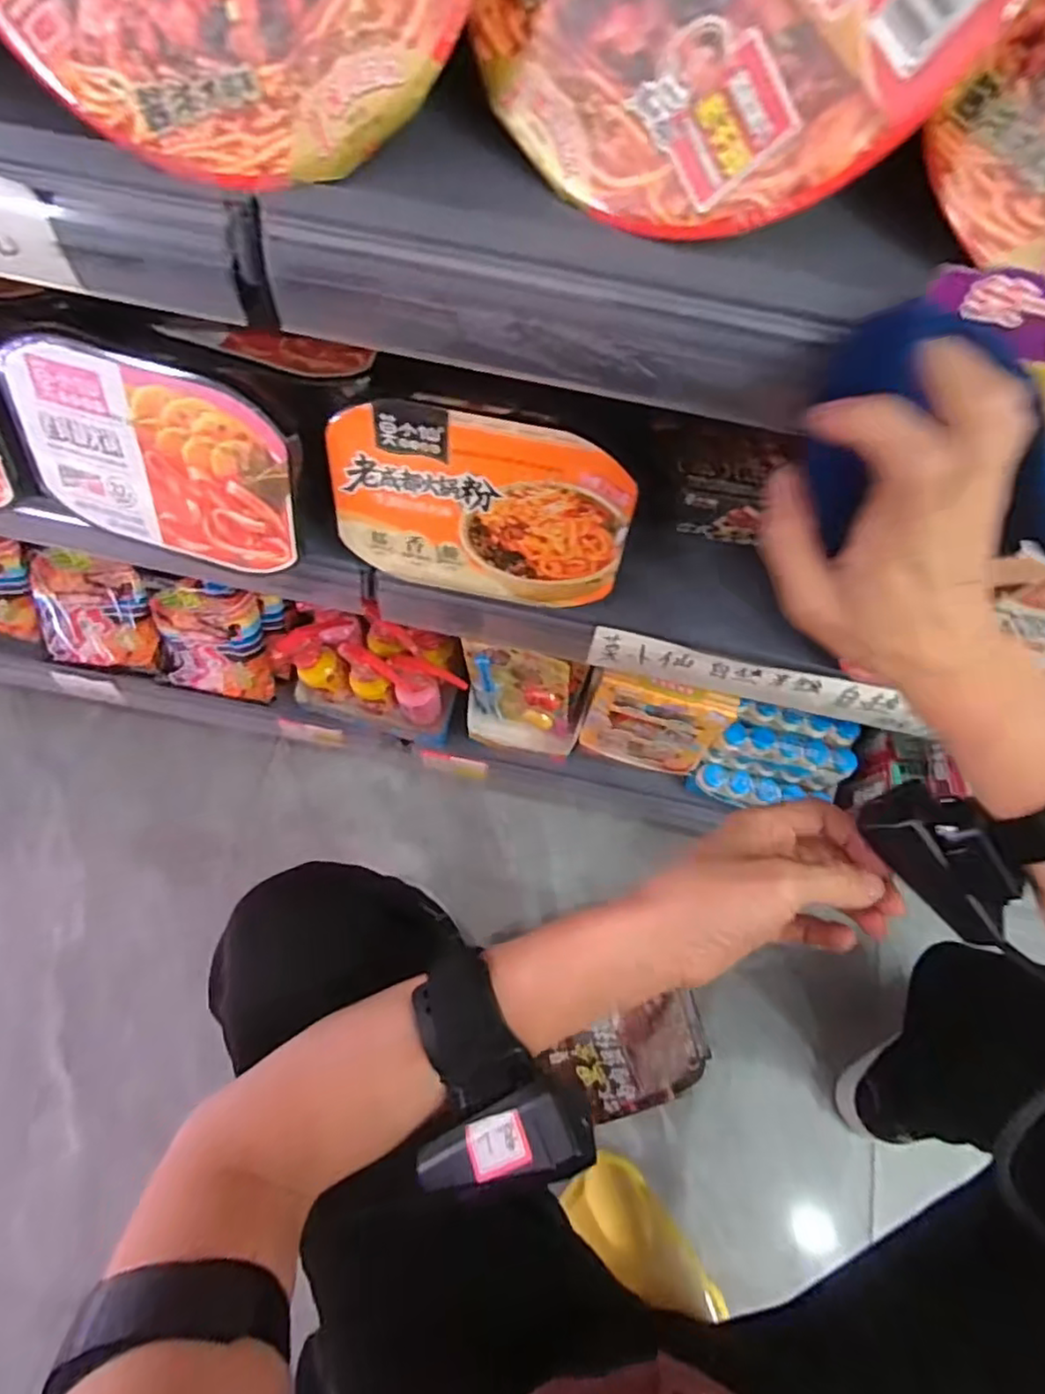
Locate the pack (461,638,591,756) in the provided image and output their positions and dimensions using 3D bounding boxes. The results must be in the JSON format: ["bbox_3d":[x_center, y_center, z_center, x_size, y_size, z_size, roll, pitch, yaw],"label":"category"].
[{"bbox_3d":[0.003,0.004,0.604,0.113,0.165,0.045,8,69,0],"label":"pack"}]

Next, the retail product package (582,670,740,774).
[{"bbox_3d":[0.123,0.028,0.590,0.127,0.161,0.026,13,69,2],"label":"retail product package"}]

